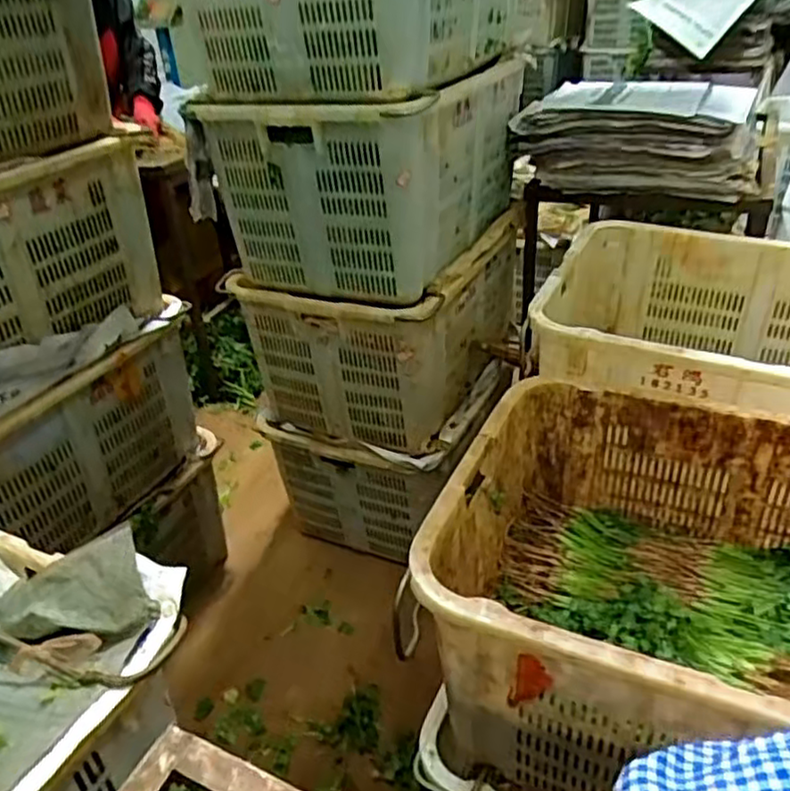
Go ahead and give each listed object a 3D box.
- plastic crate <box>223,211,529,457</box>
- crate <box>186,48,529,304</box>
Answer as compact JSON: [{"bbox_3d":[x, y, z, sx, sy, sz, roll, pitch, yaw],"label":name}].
[{"bbox_3d":[0.002,-0.181,1.616,0.436,0.359,0.575,13,36,26],"label":"plastic crate"},{"bbox_3d":[-0.038,-0.456,1.401,0.415,0.350,0.528,13,36,26],"label":"crate"}]

